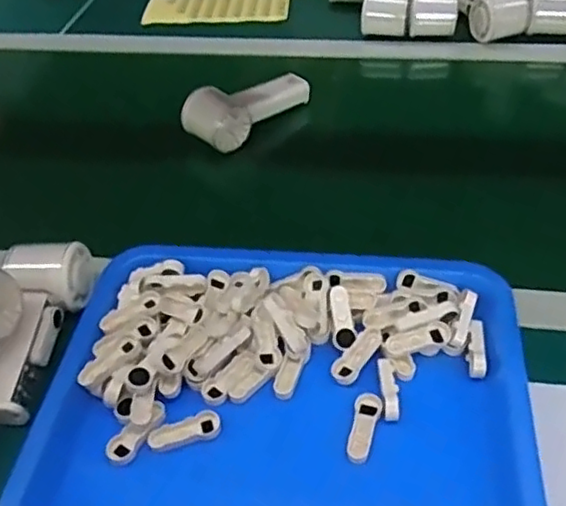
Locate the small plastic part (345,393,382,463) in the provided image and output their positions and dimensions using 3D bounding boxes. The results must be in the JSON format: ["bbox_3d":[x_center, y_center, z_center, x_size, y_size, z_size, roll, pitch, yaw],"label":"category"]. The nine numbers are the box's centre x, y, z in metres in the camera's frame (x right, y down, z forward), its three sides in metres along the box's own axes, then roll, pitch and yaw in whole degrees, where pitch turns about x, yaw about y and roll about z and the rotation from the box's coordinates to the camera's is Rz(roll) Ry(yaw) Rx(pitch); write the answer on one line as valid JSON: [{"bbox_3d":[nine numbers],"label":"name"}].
[{"bbox_3d":[0.057,0.121,0.449,0.019,0.006,0.051,8,47,11],"label":"small plastic part"}]

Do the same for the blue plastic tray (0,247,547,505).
[{"bbox_3d":[0.003,0.099,0.463,0.325,0.034,0.259,5,46,7],"label":"blue plastic tray"}]

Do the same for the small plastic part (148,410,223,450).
[{"bbox_3d":[-0.069,0.128,0.460,0.051,0.014,0.016,-18,47,-12],"label":"small plastic part"}]

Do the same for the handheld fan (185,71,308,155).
[{"bbox_3d":[-0.041,-0.173,0.733,0.057,0.052,0.151,32,55,29],"label":"handheld fan"}]

